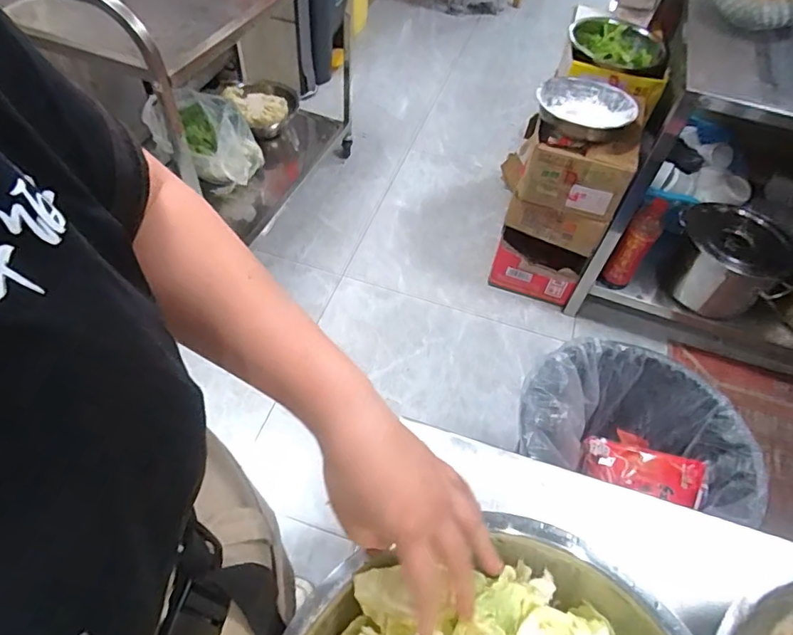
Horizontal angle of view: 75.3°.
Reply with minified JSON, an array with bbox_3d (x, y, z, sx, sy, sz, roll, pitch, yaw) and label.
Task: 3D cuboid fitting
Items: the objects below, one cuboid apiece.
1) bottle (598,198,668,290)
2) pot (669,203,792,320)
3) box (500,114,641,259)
[{"bbox_3d":[0.705,-0.209,1.533,0.088,0.301,0.098,29,56,16],"label":"bottle"},{"bbox_3d":[1.016,-0.156,1.583,0.312,0.246,0.296,3,53,-3],"label":"pot"},{"bbox_3d":[0.470,-0.369,1.471,0.311,0.293,0.185,24,55,13],"label":"box"}]

